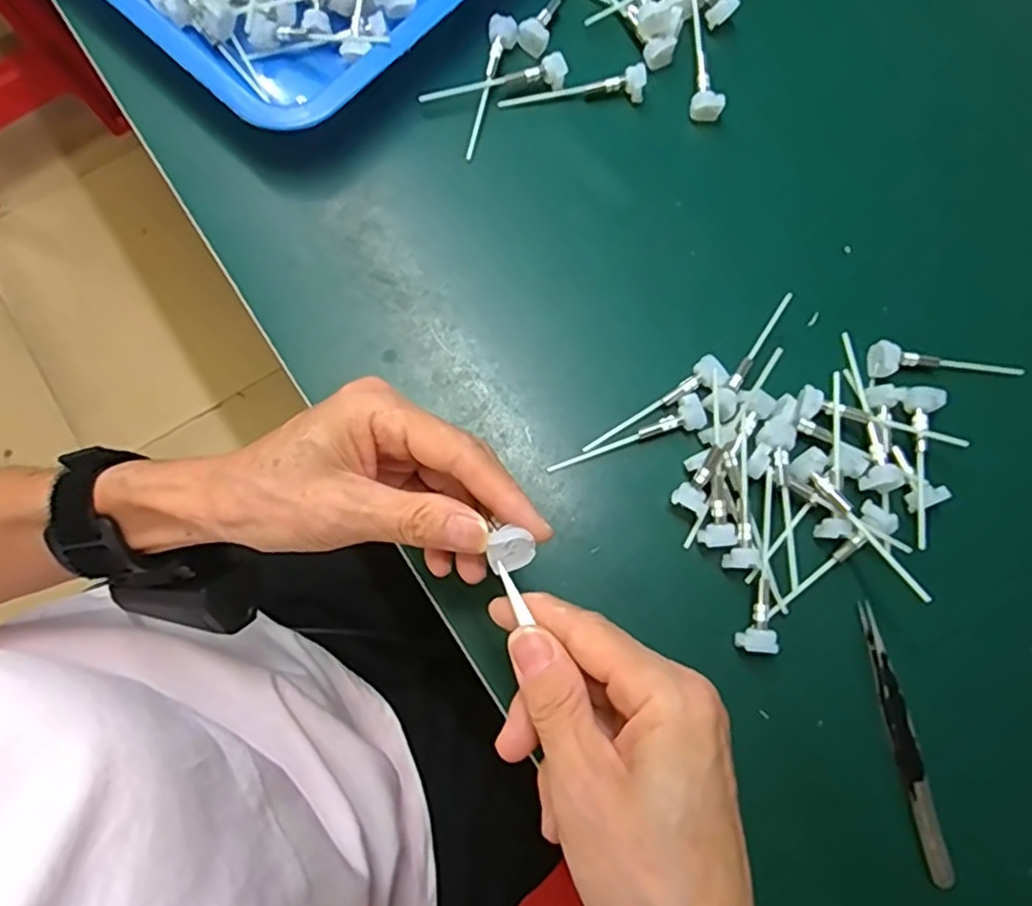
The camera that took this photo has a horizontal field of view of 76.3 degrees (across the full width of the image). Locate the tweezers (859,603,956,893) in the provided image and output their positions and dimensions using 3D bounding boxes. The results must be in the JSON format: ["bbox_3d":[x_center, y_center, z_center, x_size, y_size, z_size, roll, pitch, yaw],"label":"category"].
[{"bbox_3d":[0.187,0.139,0.318,0.012,0.007,0.129,-12,80,-4],"label":"tweezers"}]

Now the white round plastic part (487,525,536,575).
[{"bbox_3d":[-0.002,0.036,0.247,0.017,0.010,0.015,-15,80,-4],"label":"white round plastic part"}]

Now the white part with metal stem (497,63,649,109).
[{"bbox_3d":[0.034,-0.211,0.385,0.086,0.015,0.012,-10,79,-4],"label":"white part with metal stem"}]

